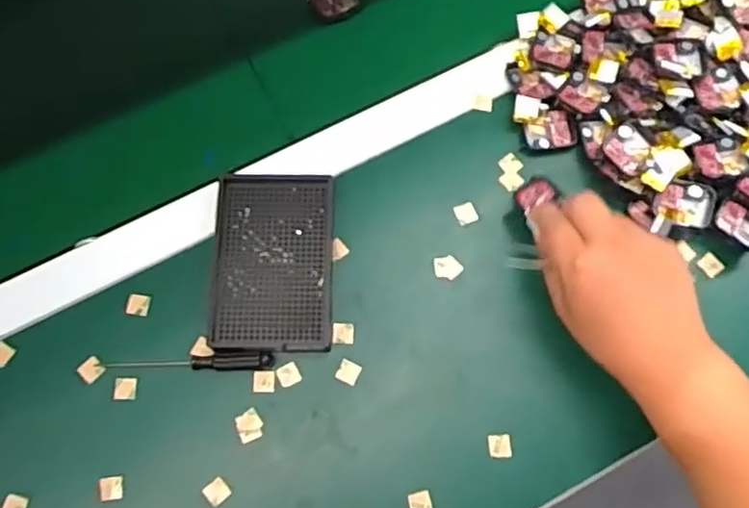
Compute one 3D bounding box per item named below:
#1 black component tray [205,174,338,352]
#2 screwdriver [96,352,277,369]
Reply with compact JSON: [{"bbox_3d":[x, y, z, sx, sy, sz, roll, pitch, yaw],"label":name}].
[{"bbox_3d":[-0.078,0.003,0.507,0.090,0.020,0.143,0,73,0],"label":"black component tray"},{"bbox_3d":[-0.143,0.082,0.489,0.133,0.011,0.011,-2,73,0],"label":"screwdriver"}]

